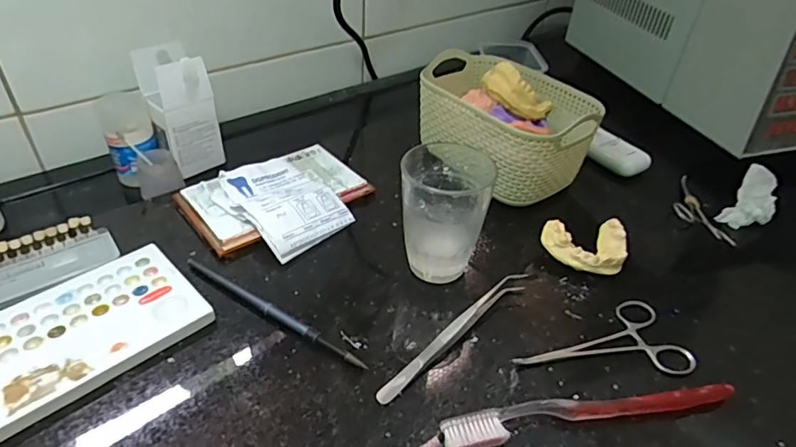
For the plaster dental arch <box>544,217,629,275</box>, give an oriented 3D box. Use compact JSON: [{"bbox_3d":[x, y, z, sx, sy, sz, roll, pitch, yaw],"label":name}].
[{"bbox_3d":[0.153,0.015,0.428,0.064,0.027,0.057,19,42,16],"label":"plaster dental arch"}]

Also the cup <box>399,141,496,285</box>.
[{"bbox_3d":[0.033,-0.008,0.396,0.061,0.092,0.070,9,40,5],"label":"cup"}]

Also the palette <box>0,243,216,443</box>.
[{"bbox_3d":[-0.214,0.072,0.341,0.095,0.010,0.152,34,48,31],"label":"palette"}]

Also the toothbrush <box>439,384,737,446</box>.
[{"bbox_3d":[0.118,0.113,0.317,0.187,0.015,0.022,-5,41,-11],"label":"toothbrush"}]

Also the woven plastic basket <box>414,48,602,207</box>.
[{"bbox_3d":[0.103,-0.099,0.516,0.119,0.084,0.174,-24,48,-30],"label":"woven plastic basket"}]

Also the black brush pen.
[{"bbox_3d":[-0.091,0.061,0.369,0.165,0.008,0.011,25,44,23],"label":"black brush pen"}]

